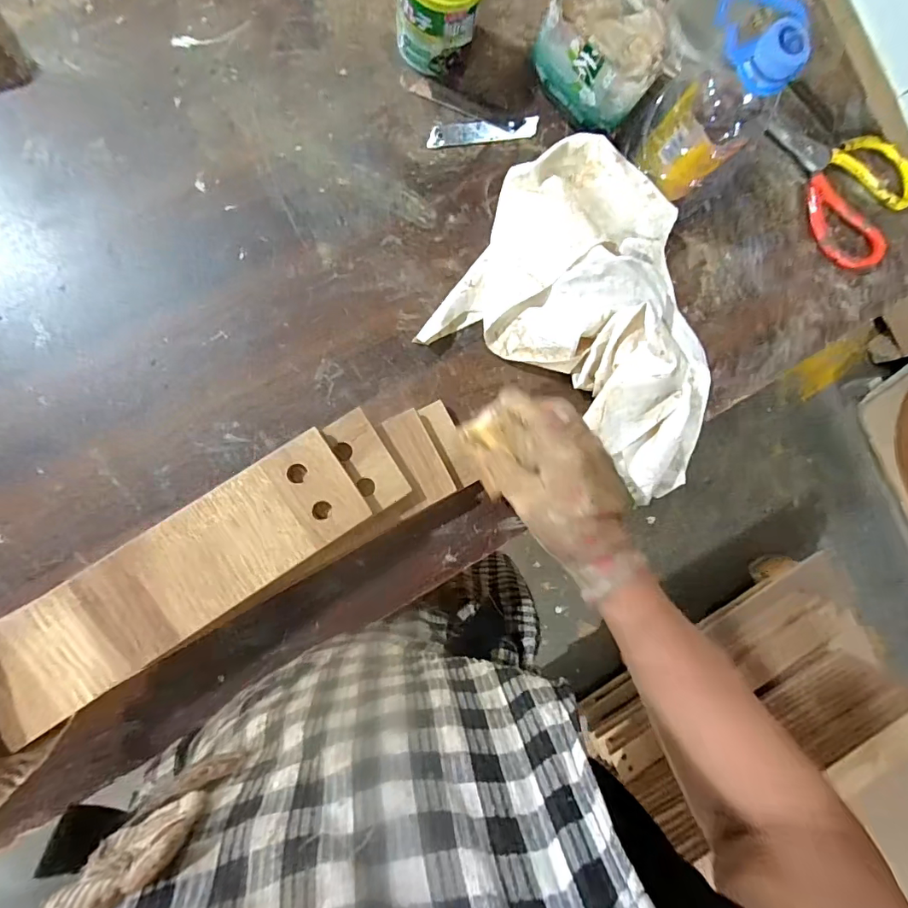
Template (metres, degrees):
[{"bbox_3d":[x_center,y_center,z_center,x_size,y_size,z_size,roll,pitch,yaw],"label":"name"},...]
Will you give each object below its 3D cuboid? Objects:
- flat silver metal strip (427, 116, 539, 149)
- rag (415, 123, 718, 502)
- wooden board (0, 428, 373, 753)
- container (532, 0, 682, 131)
[{"bbox_3d":[0.027,-0.288,0.426,0.102,0.004,0.019,-13,93,-9],"label":"flat silver metal strip"},{"bbox_3d":[0.140,-0.116,0.413,0.280,0.065,0.222,34,86,-8],"label":"rag"},{"bbox_3d":[-0.348,0.190,0.305,0.641,0.014,0.076,-33,96,-7],"label":"wooden board"},{"bbox_3d":[0.124,-0.341,0.406,0.108,0.068,0.088,44,85,-7],"label":"container"}]

